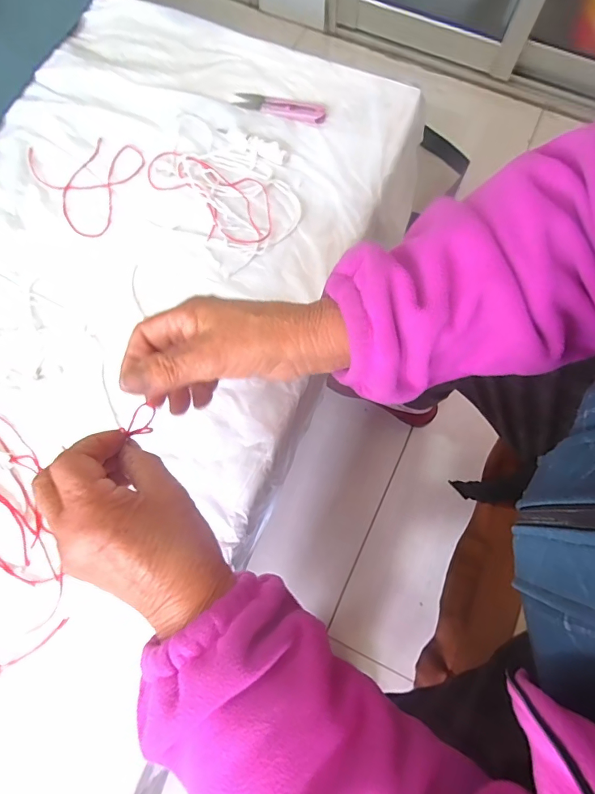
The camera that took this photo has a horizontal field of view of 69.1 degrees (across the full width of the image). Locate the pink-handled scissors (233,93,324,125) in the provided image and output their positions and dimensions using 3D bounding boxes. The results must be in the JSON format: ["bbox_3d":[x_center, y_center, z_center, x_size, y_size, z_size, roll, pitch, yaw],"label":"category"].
[{"bbox_3d":[-0.019,-0.313,0.465,0.099,0.004,0.027,12,76,4],"label":"pink-handled scissors"}]

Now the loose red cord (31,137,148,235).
[{"bbox_3d":[-0.231,-0.226,0.446,0.119,0.008,0.112,21,77,6],"label":"loose red cord"}]

